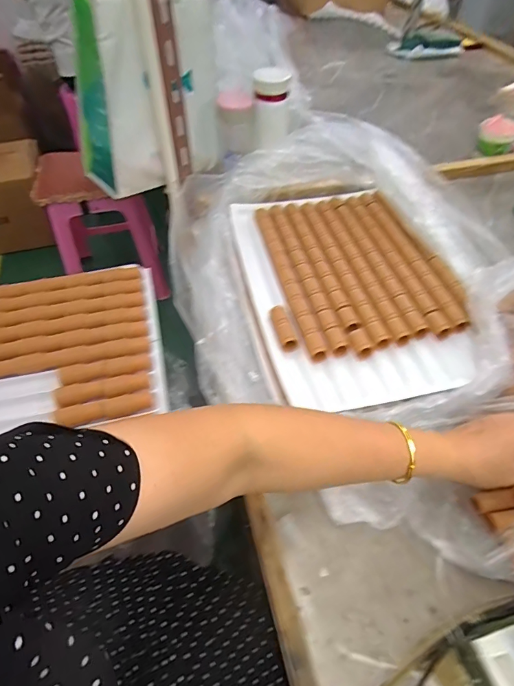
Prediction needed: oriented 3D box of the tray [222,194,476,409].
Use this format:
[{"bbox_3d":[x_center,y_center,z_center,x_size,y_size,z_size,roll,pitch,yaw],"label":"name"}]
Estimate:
[{"bbox_3d":[0.140,-0.097,0.632,0.290,0.039,0.422,-11,51,-7],"label":"tray"}]

